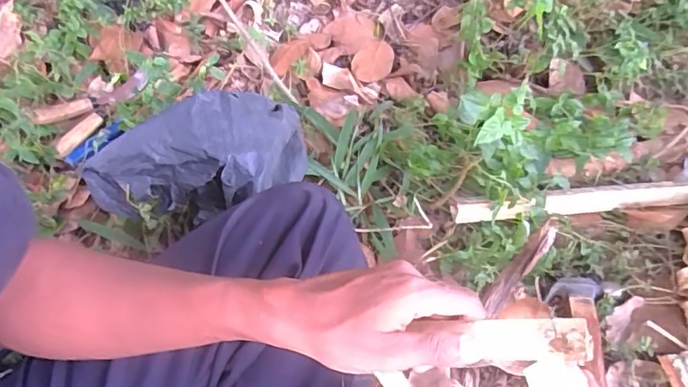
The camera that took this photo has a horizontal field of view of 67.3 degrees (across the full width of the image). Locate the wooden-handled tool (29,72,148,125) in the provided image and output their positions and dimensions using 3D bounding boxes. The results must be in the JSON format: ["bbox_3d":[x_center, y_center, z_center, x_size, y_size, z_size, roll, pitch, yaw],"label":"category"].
[{"bbox_3d":[-0.402,-0.150,0.825,0.176,0.037,0.022,-36,53,-25],"label":"wooden-handled tool"}]

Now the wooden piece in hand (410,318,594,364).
[{"bbox_3d":[0.116,0.091,0.323,0.069,0.009,0.028,-6,43,27],"label":"wooden piece in hand"}]

